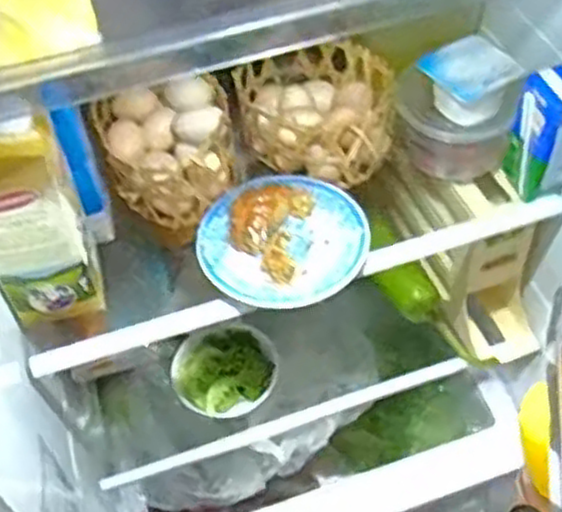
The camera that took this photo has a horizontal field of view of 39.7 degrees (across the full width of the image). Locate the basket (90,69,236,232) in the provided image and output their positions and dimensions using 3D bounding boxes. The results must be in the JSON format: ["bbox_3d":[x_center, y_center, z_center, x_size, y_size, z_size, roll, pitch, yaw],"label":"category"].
[{"bbox_3d":[-0.106,-0.103,0.746,0.121,0.071,0.135,-17,53,-9],"label":"basket"}]

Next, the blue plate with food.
[{"bbox_3d":[0.001,-0.019,0.686,0.143,0.038,0.140,-2,53,2],"label":"blue plate with food"}]

